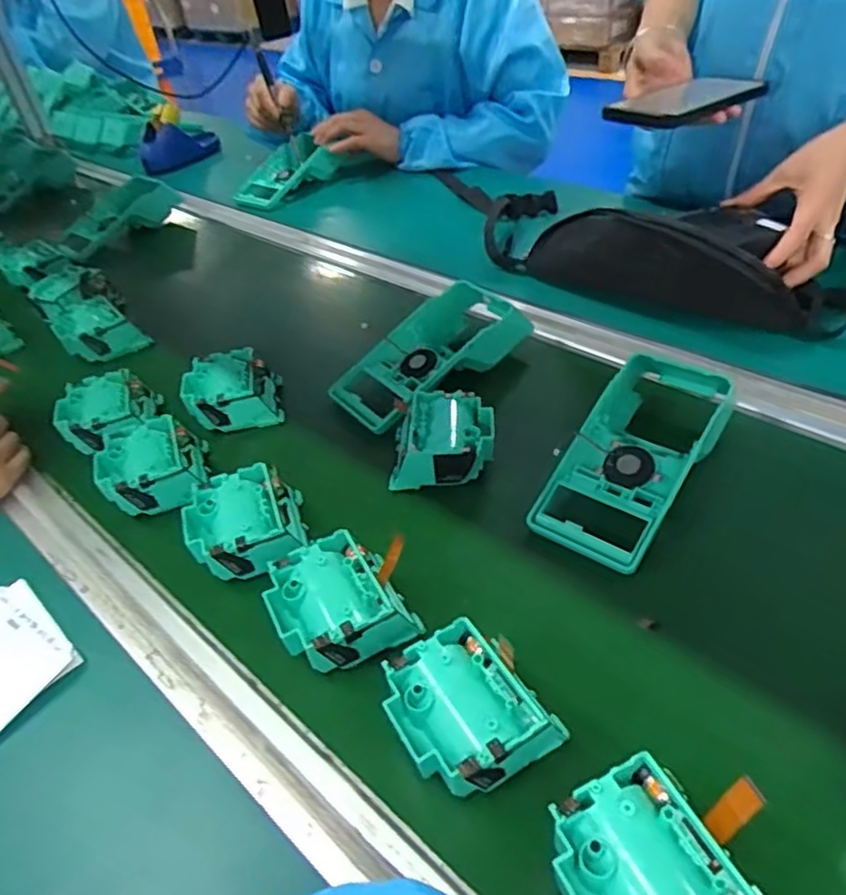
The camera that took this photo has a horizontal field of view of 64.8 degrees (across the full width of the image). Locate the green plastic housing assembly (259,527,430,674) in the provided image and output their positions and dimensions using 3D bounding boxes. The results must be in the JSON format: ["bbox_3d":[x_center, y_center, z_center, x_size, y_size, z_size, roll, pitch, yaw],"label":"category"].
[{"bbox_3d":[-0.049,0.095,0.413,0.082,0.043,0.072,-23,42,-19],"label":"green plastic housing assembly"}]

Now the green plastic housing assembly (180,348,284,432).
[{"bbox_3d":[-0.173,-0.052,0.603,0.081,0.041,0.075,-12,40,-5],"label":"green plastic housing assembly"}]

